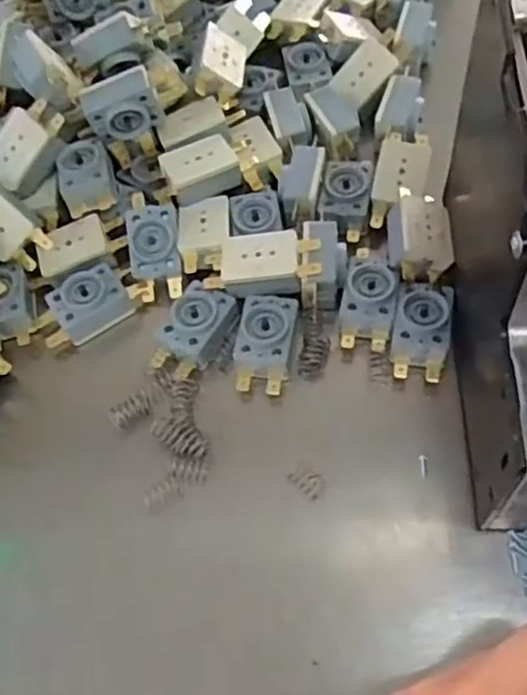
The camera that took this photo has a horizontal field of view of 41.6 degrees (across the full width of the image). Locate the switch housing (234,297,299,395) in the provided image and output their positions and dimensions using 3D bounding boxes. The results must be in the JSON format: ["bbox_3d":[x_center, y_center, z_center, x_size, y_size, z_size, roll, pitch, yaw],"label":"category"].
[{"bbox_3d":[0.001,-0.002,0.336,0.028,0.015,0.048,4,63,9],"label":"switch housing"}]

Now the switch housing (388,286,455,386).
[{"bbox_3d":[0.076,-0.007,0.333,0.026,0.020,0.046,9,64,11],"label":"switch housing"}]

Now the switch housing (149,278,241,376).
[{"bbox_3d":[-0.034,-0.010,0.340,0.027,0.012,0.046,25,68,19],"label":"switch housing"}]

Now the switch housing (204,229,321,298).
[{"bbox_3d":[0.000,-0.042,0.344,0.055,0.015,0.028,-3,62,5],"label":"switch housing"}]

